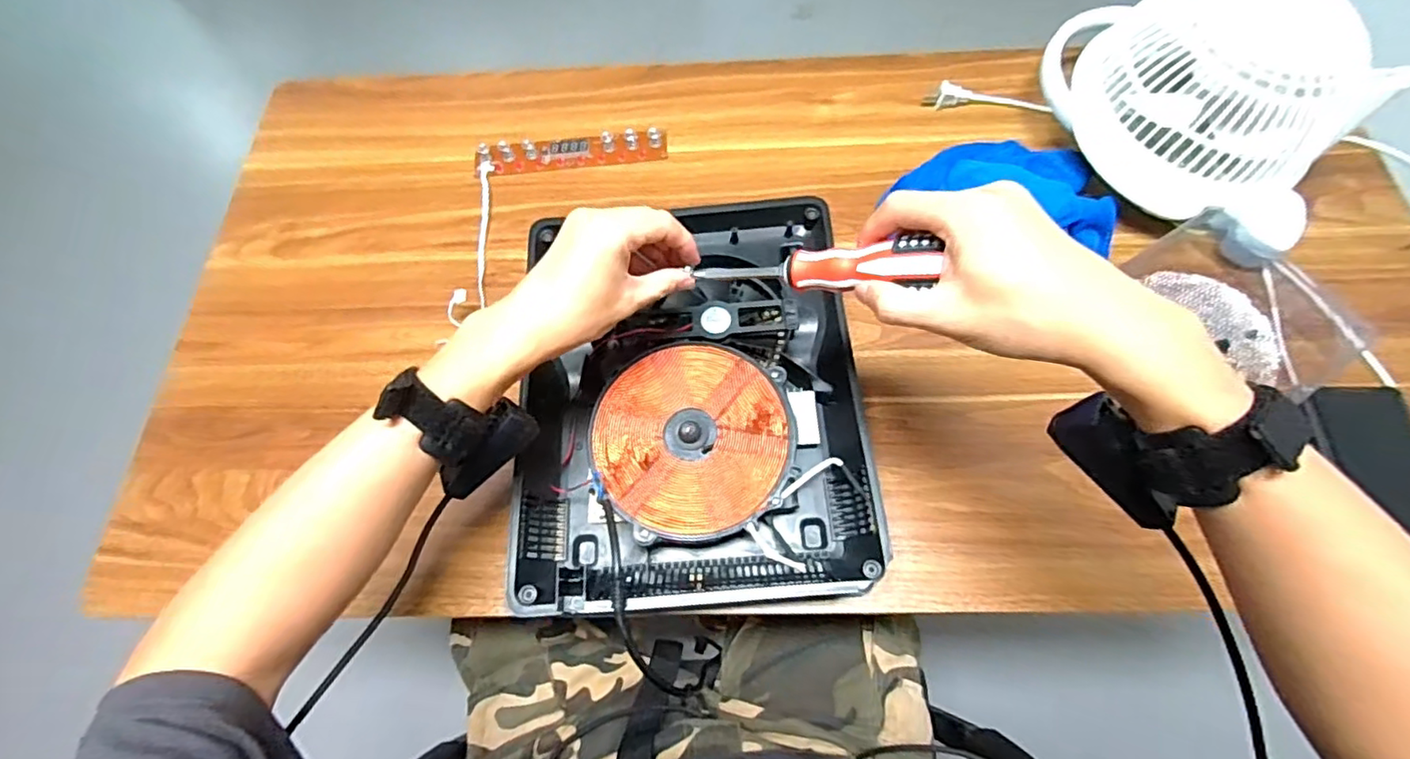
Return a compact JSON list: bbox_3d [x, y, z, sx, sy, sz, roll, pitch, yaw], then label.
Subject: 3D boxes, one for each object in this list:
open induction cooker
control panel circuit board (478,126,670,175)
[{"bbox_3d":[-0.015,0.007,0.509,0.268,0.050,0.343,-6,67,-1],"label":"open induction cooker"},{"bbox_3d":[-0.141,-0.247,0.657,0.200,0.017,0.032,-5,67,0],"label":"control panel circuit board"}]

